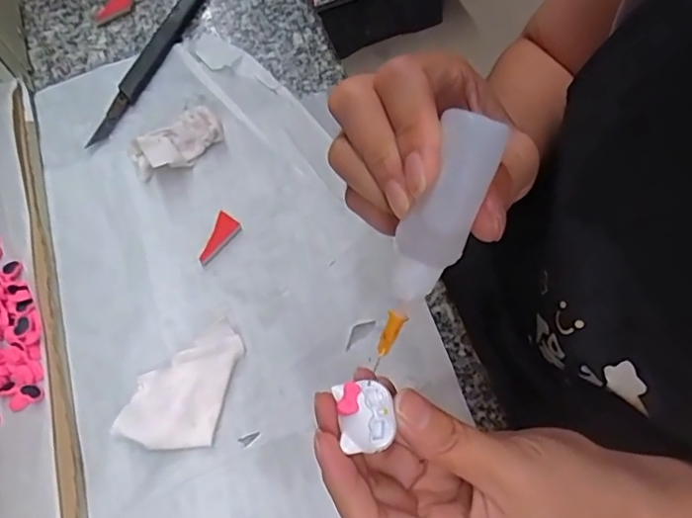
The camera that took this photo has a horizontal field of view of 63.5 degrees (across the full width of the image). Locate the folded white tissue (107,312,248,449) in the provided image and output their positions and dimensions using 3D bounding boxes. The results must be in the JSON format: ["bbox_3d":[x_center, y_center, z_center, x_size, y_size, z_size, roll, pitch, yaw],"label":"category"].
[{"bbox_3d":[-0.088,0.066,0.306,0.048,0.012,0.073,14,68,8],"label":"folded white tissue"}]

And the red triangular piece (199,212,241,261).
[{"bbox_3d":[-0.077,-0.012,0.346,0.013,0.006,0.034,16,68,9],"label":"red triangular piece"}]

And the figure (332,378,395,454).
[{"bbox_3d":[0.007,0.055,0.202,0.019,0.007,0.023,-5,64,-3],"label":"figure"}]

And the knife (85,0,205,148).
[{"bbox_3d":[-0.141,-0.150,0.409,0.020,0.008,0.164,17,68,9],"label":"knife"}]

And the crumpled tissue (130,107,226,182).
[{"bbox_3d":[-0.112,-0.076,0.371,0.060,0.022,0.029,-36,70,-13],"label":"crumpled tissue"}]

